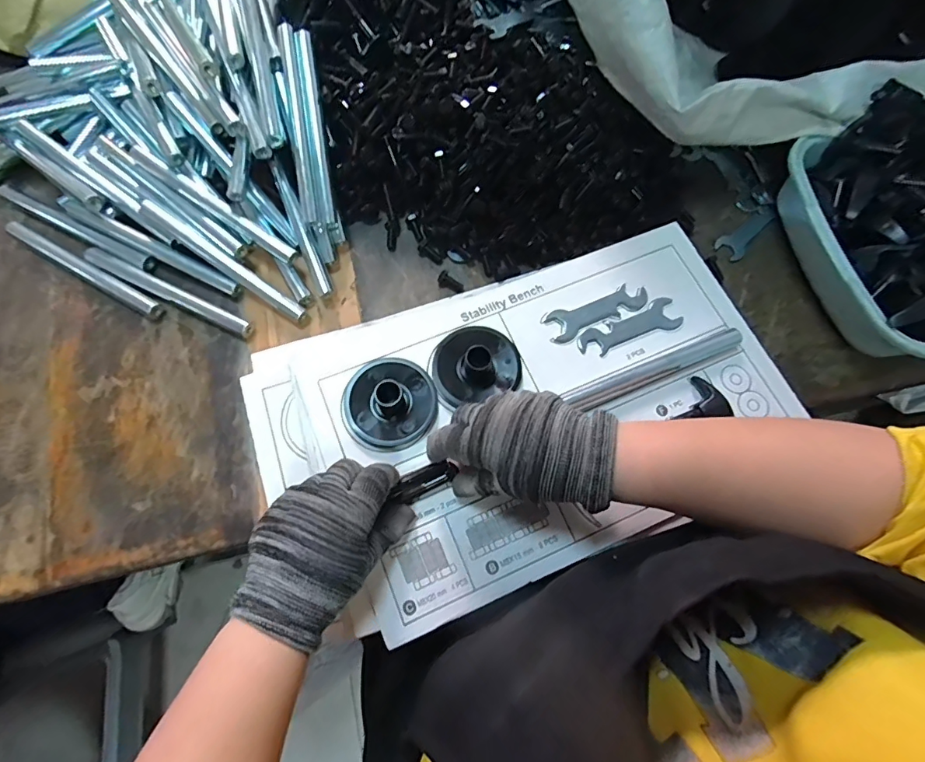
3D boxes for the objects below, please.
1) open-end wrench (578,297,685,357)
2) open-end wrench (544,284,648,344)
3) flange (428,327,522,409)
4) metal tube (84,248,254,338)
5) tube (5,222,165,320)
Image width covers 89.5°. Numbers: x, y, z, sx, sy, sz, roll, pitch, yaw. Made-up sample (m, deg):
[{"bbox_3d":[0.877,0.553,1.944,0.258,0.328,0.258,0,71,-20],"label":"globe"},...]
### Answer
[{"bbox_3d":[0.142,-0.045,0.395,0.092,0.004,0.027,-22,74,-8],"label":"open-end wrench"},{"bbox_3d":[0.117,-0.061,0.400,0.091,0.004,0.027,-24,74,-9],"label":"open-end wrench"},{"bbox_3d":[0.010,-0.017,0.375,0.072,0.031,0.061,-21,74,-8],"label":"flange"},{"bbox_3d":[-0.273,-0.084,0.431,0.179,0.011,0.016,26,73,7],"label":"metal tube"},{"bbox_3d":[-0.352,-0.103,0.433,0.174,0.011,0.015,29,74,7],"label":"tube"}]

